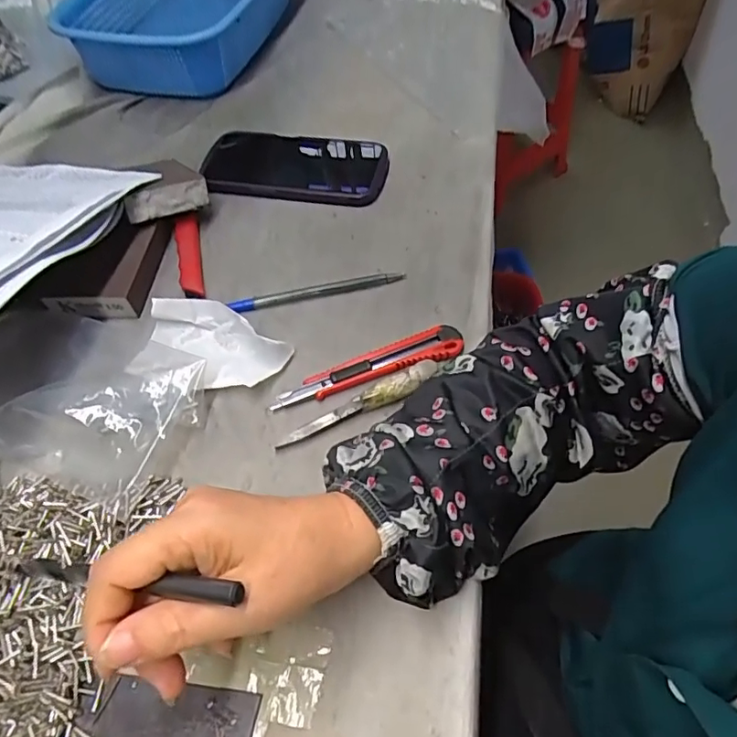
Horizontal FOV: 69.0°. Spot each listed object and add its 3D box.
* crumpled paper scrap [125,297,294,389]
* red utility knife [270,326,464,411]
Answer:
[{"bbox_3d":[-0.108,-0.020,0.379,0.100,0.027,0.067,-1,56,1],"label":"crumpled paper scrap"},{"bbox_3d":[0.001,0.000,0.371,0.134,0.013,0.022,-18,58,-10],"label":"red utility knife"}]

